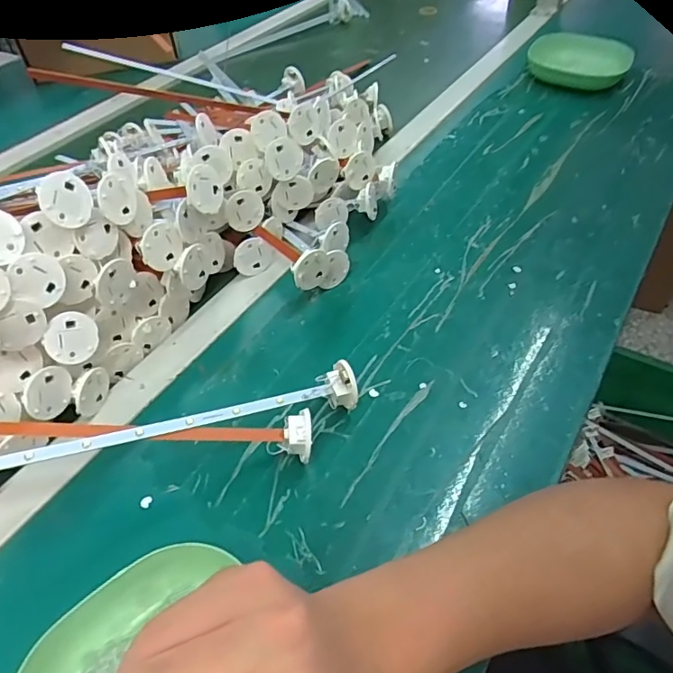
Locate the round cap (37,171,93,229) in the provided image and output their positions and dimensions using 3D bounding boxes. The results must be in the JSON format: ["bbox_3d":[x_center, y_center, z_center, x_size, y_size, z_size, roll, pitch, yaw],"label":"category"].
[{"bbox_3d":[-0.194,-0.098,0.378,0.004,0.038,0.036,0,18,41],"label":"round cap"}]

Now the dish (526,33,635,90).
[{"bbox_3d":[0.325,-0.384,0.725,0.074,0.041,0.151,-31,55,-21],"label":"dish"}]

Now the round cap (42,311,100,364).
[{"bbox_3d":[-0.199,0.001,0.396,0.038,0.038,0.004,-17,16,-39],"label":"round cap"}]

